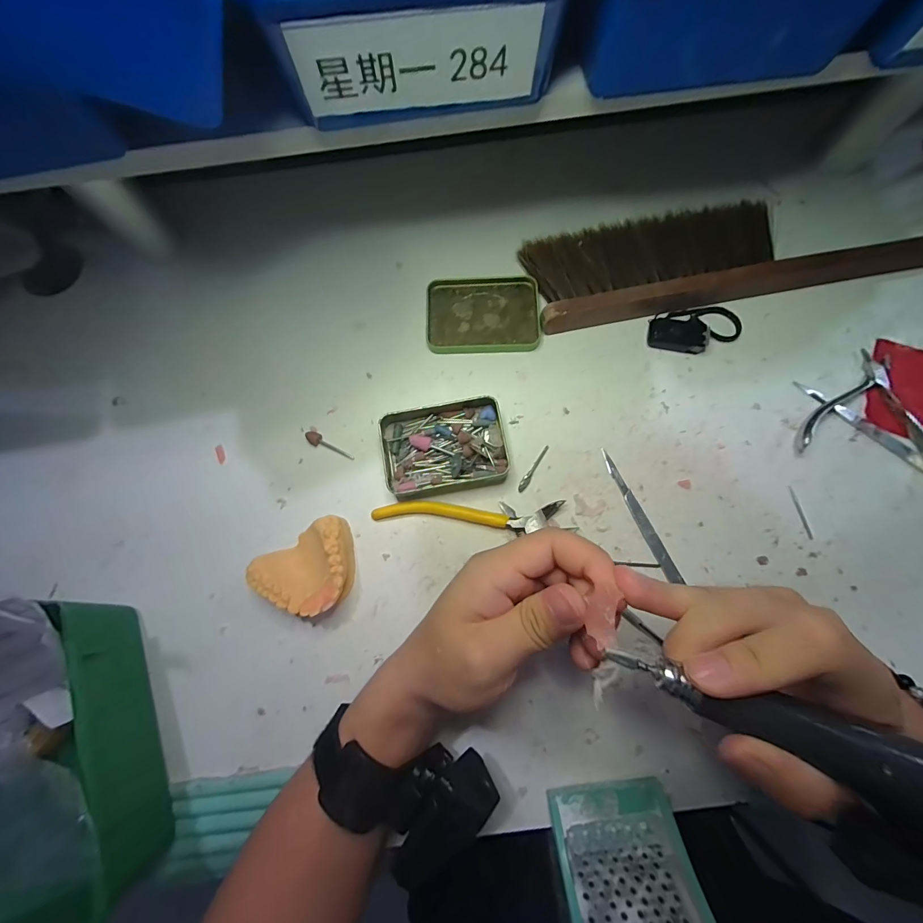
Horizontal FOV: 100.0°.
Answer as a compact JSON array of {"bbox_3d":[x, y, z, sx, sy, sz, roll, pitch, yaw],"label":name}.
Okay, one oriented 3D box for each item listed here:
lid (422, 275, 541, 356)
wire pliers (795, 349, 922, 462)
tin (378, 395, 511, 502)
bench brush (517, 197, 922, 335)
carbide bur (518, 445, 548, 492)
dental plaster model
[{"bbox_3d":[0.019,-0.132,0.345,0.098,0.007,0.075,-2,75,2],"label":"lid"},{"bbox_3d":[0.327,-0.041,0.305,0.107,0.015,0.102,19,77,7],"label":"wire pliers"},{"bbox_3d":[-0.013,-0.012,0.311,0.099,0.017,0.076,-12,75,-1],"label":"tin"},{"bbox_3d":[0.230,-0.181,0.338,0.337,0.029,0.092,-11,75,-1],"label":"bench brush"},{"bbox_3d":[0.057,0.005,0.312,0.007,0.004,0.043,30,78,9],"label":"carbide bur"},{"bbox_3d":[-0.115,0.079,0.286,0.067,0.031,0.062,-14,75,-2],"label":"dental plaster model"}]

